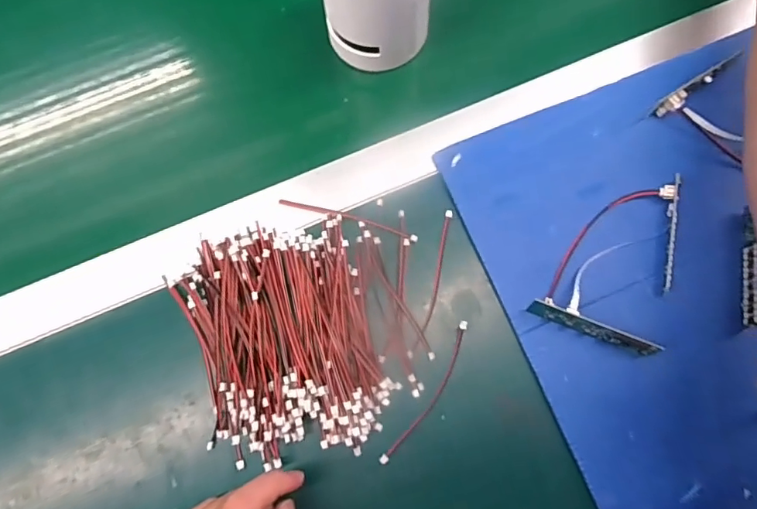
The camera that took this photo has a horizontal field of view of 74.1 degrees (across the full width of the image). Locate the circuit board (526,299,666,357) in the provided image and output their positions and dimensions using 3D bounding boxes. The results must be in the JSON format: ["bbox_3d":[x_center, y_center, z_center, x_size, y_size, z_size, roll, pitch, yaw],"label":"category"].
[{"bbox_3d":[0.139,0.049,0.327,0.081,0.019,0.004,21,59,8],"label":"circuit board"}]

